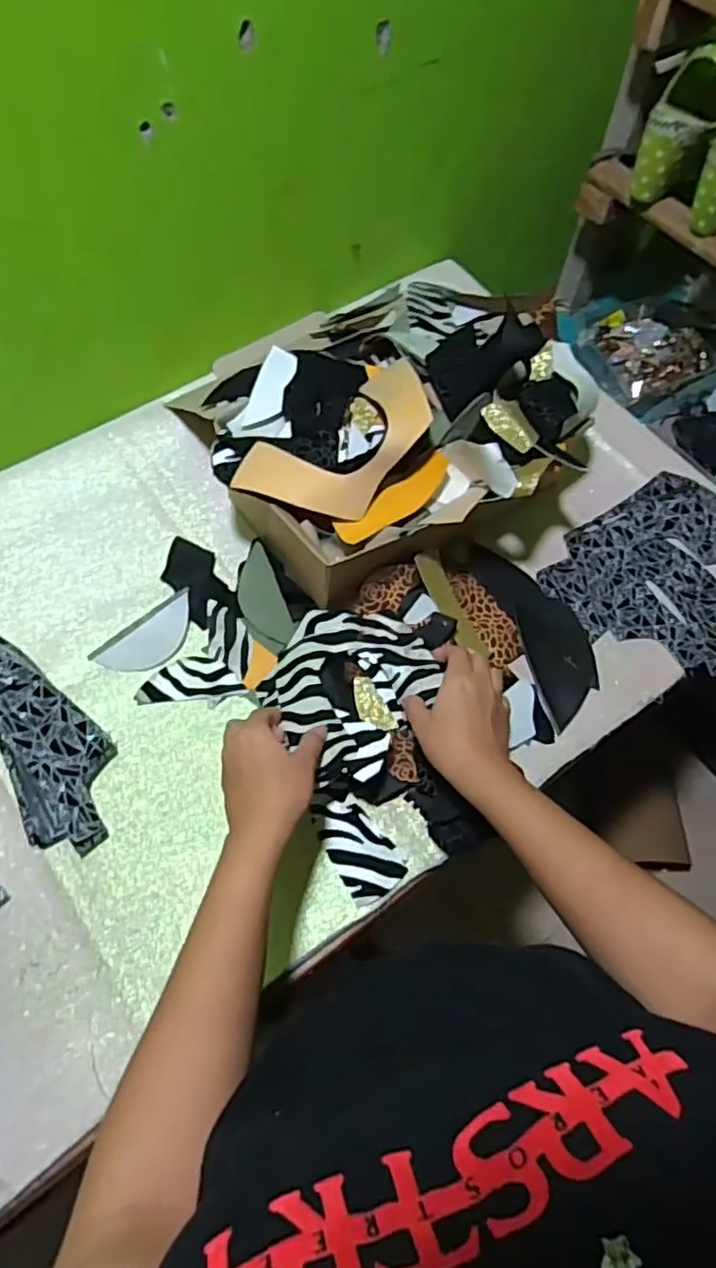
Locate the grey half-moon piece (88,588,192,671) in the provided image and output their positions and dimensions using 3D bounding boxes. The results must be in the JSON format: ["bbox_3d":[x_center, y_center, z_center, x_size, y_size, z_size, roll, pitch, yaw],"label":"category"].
[{"bbox_3d":[-0.200,0.004,0.651,0.105,0.012,0.051,-38,71,-19],"label":"grey half-moon piece"}]

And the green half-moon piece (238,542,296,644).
[{"bbox_3d":[-0.095,-0.037,0.660,0.045,0.007,0.104,-23,74,15],"label":"green half-moon piece"}]

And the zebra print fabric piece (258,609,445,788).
[{"bbox_3d":[-0.011,0.036,0.589,0.144,0.031,0.130,-38,71,-19],"label":"zebra print fabric piece"}]

